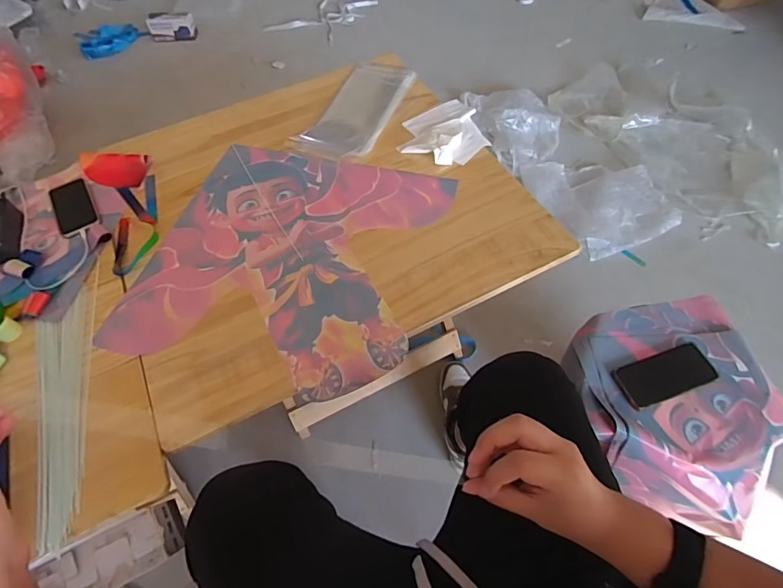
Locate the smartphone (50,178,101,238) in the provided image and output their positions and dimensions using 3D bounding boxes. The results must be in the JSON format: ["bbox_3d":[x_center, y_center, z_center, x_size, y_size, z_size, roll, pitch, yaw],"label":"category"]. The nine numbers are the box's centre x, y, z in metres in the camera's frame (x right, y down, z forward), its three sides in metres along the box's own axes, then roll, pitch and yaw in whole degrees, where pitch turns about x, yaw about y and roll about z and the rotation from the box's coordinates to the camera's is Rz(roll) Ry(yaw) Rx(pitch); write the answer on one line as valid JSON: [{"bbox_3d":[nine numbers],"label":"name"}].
[{"bbox_3d":[-0.654,-0.179,0.909,0.073,0.013,0.148,-30,62,-14],"label":"smartphone"}]

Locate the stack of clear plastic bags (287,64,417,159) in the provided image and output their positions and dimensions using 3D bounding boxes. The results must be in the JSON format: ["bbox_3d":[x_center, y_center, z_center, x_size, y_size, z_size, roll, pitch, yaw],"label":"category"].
[{"bbox_3d":[-0.082,-0.447,1.055,0.182,0.025,0.350,18,62,14],"label":"stack of clear plastic bags"}]

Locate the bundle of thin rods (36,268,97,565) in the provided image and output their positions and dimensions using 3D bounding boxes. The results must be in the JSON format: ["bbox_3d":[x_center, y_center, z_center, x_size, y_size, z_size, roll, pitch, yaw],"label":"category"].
[{"bbox_3d":[-0.529,0.161,0.706,0.087,0.015,0.460,-15,59,-5],"label":"bundle of thin rods"}]

